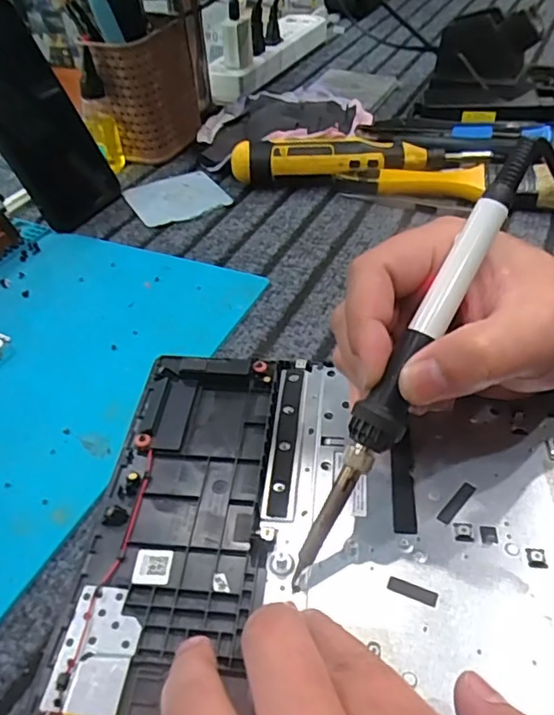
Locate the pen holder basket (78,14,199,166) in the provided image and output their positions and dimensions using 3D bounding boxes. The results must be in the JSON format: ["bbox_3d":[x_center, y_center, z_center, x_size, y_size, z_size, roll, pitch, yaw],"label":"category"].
[{"bbox_3d":[-0.124,-0.248,0.548,0.075,0.104,0.090,8,45,15],"label":"pen holder basket"}]

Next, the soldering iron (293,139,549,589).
[{"bbox_3d":[0.058,-0.001,0.237,0.021,0.018,0.204,28,88,33],"label":"soldering iron"}]

